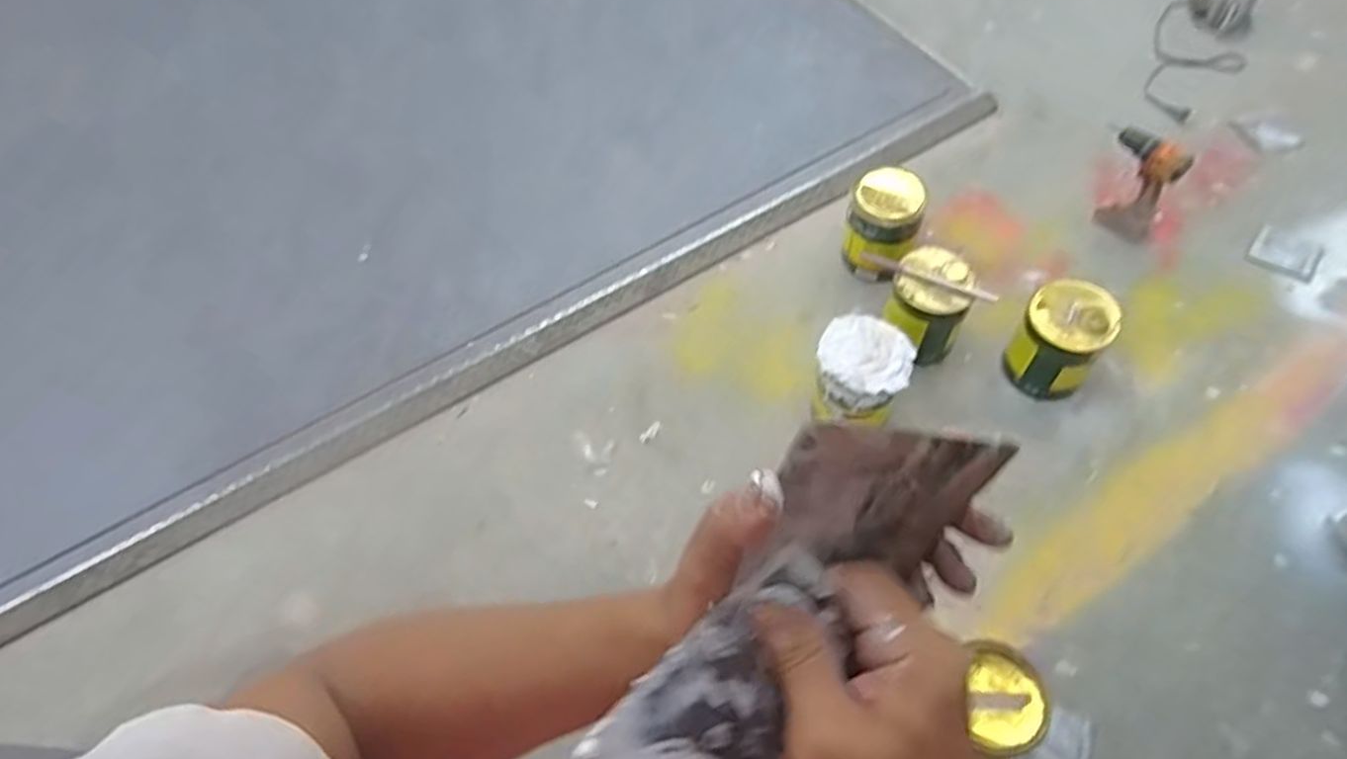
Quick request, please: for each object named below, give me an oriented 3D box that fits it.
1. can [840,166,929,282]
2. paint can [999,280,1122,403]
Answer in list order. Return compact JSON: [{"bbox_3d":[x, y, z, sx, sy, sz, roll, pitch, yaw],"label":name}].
[{"bbox_3d":[0.468,-0.339,1.725,0.158,0.212,0.175,18,63,13],"label":"can"},{"bbox_3d":[0.777,-0.086,1.539,0.164,0.193,0.165,29,67,20],"label":"paint can"}]

